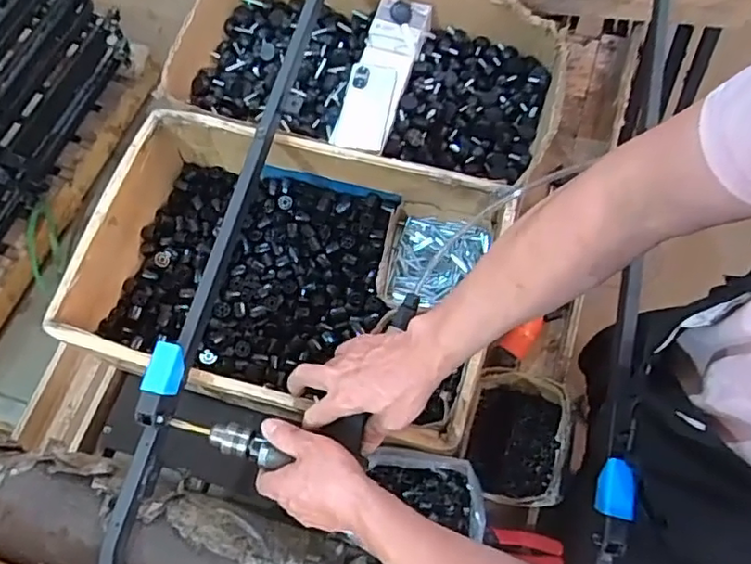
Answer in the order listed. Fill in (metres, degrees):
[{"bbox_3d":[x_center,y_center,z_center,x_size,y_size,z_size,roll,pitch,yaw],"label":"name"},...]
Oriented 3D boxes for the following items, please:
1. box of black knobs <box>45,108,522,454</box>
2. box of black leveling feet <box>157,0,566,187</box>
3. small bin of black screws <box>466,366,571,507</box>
[{"bbox_3d":[-0.117,-0.014,0.823,0.521,0.151,0.356,14,70,8],"label":"box of black knobs"},{"bbox_3d":[-0.018,-0.318,0.953,0.599,0.129,0.337,14,76,9],"label":"box of black leveling feet"},{"bbox_3d":[0.191,0.206,0.805,0.127,0.068,0.167,12,70,7],"label":"small bin of black screws"}]

